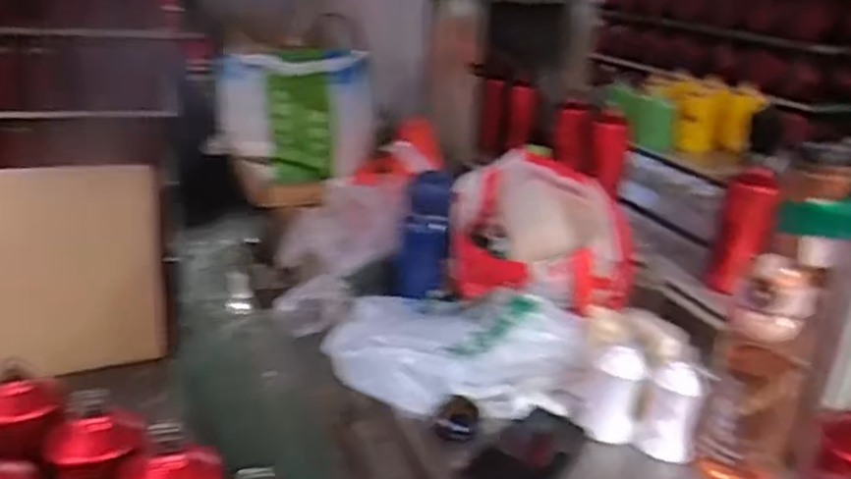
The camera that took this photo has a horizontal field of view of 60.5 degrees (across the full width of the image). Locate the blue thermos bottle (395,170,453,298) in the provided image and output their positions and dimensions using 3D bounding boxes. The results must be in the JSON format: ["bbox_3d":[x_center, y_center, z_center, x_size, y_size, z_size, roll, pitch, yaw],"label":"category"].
[{"bbox_3d":[0.000,-0.009,0.988,0.075,0.155,0.065,2,22,1],"label":"blue thermos bottle"}]

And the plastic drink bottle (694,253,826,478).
[{"bbox_3d":[0.324,0.138,0.720,0.085,0.241,0.070,13,25,26],"label":"plastic drink bottle"}]

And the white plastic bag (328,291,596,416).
[{"bbox_3d":[0.028,0.124,0.857,0.310,0.085,0.170,11,24,21],"label":"white plastic bag"}]

